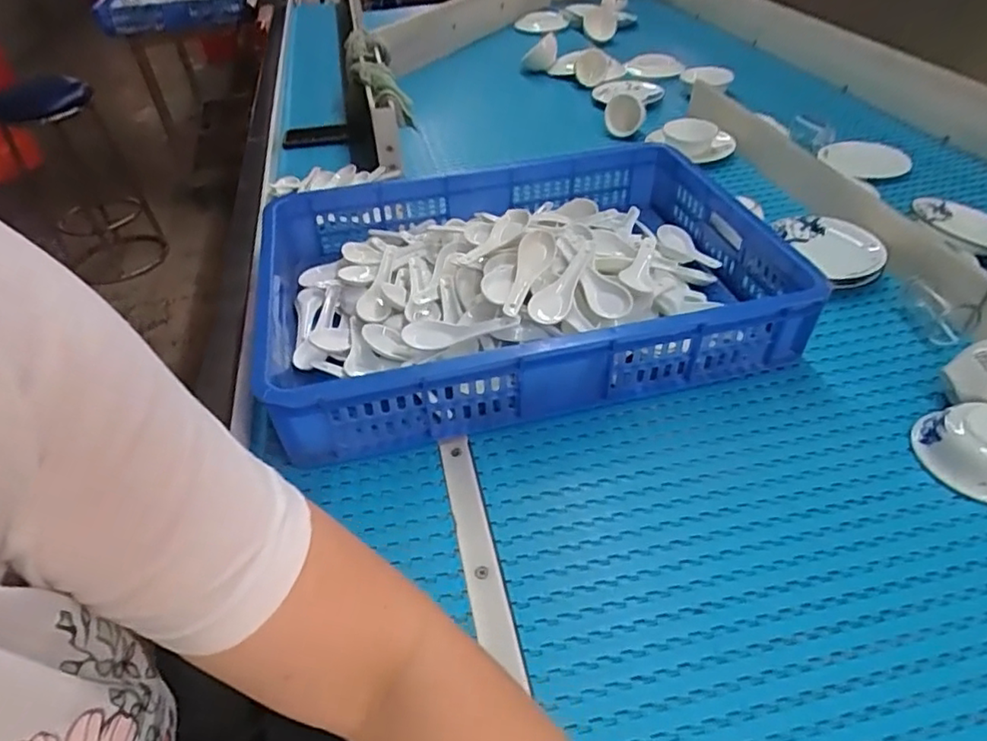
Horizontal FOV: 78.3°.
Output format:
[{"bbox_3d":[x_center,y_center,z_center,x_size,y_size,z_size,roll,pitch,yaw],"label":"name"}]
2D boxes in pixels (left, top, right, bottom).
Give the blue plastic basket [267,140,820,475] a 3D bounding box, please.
[{"bbox_3d":[0.028,-0.120,0.752,0.583,0.112,0.409,-10,42,-8],"label":"blue plastic basket"}]

